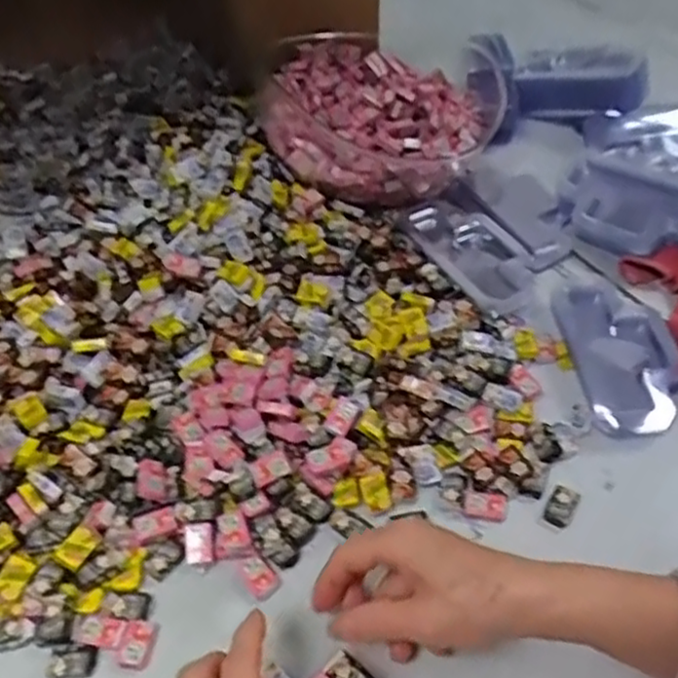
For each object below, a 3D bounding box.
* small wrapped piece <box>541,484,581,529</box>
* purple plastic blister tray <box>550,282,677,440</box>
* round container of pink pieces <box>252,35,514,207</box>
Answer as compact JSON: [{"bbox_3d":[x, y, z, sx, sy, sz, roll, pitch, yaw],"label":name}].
[{"bbox_3d":[0.149,0.111,0.472,0.018,0.011,0.027,25,54,23],"label":"small wrapped piece"},{"bbox_3d":[0.216,0.010,0.539,0.080,0.018,0.142,-6,49,-2],"label":"purple plastic blister tray"},{"bbox_3d":[0.041,-0.214,0.680,0.217,0.088,0.205,-1,49,2],"label":"round container of pink pieces"}]

